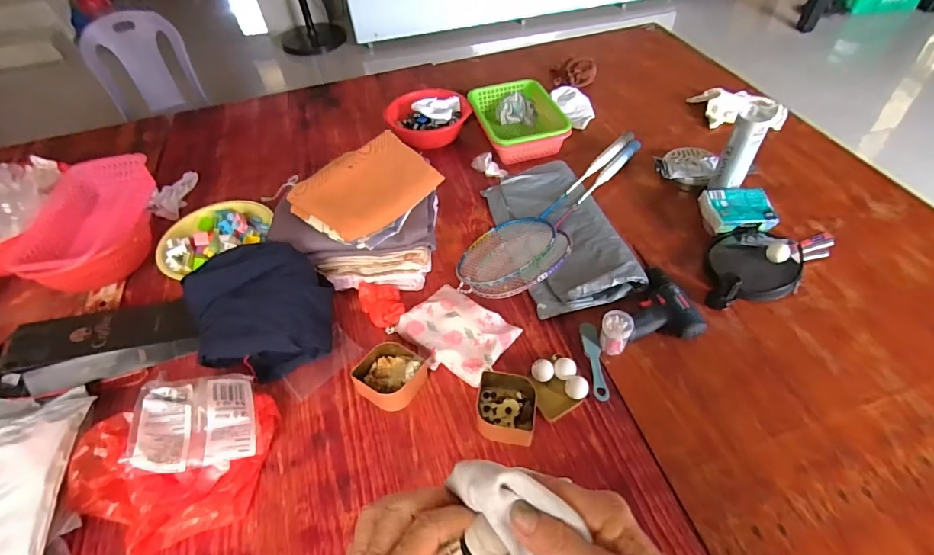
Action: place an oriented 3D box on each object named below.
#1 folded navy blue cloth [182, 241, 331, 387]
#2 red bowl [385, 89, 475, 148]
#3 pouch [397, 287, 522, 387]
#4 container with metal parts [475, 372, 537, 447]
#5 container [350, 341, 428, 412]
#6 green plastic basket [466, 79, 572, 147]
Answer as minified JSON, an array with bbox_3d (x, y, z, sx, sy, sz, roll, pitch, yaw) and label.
[{"bbox_3d":[-0.377,0.067,0.860,0.247,0.163,0.203,-17,51,-10],"label":"folded navy blue cloth"},{"bbox_3d":[-0.113,-0.456,1.354,0.229,0.102,0.201,-20,51,-13],"label":"red bowl"},{"bbox_3d":[-0.021,0.103,0.890,0.209,0.041,0.168,22,55,21],"label":"pouch"},{"bbox_3d":[0.067,0.215,0.780,0.097,0.062,0.105,7,51,10],"label":"container with metal parts"},{"bbox_3d":[-0.137,0.175,0.825,0.107,0.056,0.103,23,55,22],"label":"container"},{"bbox_3d":[0.146,-0.456,1.313,0.245,0.073,0.285,-9,50,-4],"label":"green plastic basket"}]

